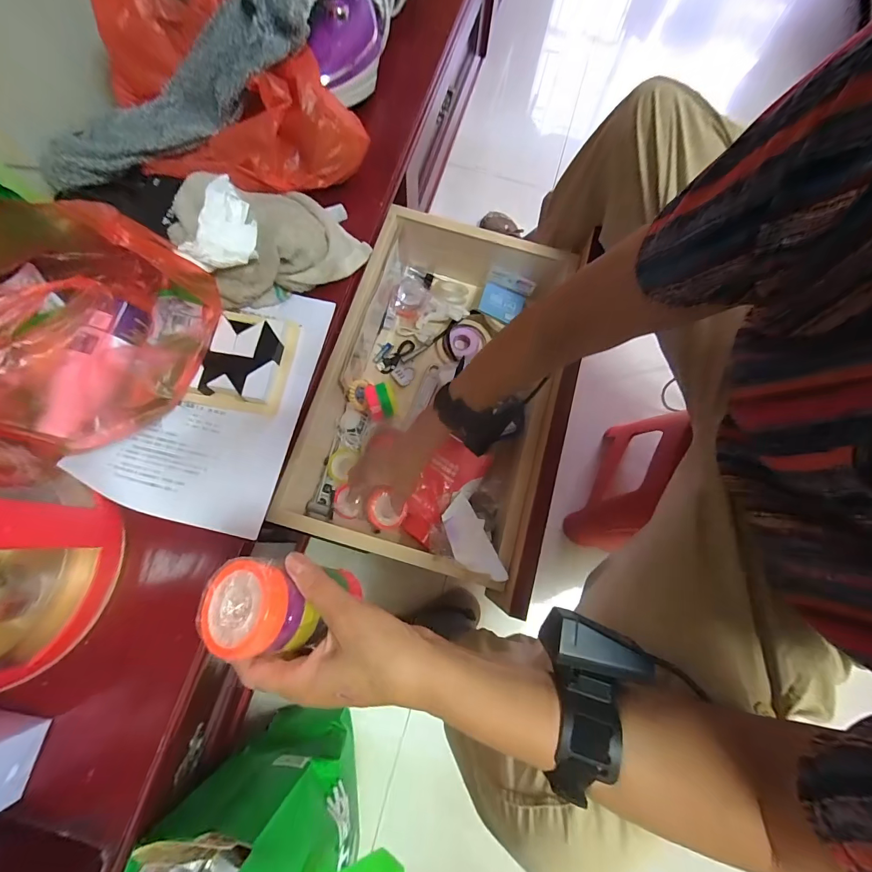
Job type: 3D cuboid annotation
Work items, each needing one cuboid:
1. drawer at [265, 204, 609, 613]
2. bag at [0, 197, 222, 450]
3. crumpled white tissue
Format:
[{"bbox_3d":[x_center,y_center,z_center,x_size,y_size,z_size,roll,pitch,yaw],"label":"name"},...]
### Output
[{"bbox_3d":[0.017,-0.075,0.619,0.354,0.148,0.527,18,75,3],"label":"drawer"},{"bbox_3d":[-0.367,-0.115,0.394,0.219,0.125,0.228,17,75,3],"label":"bag"},{"bbox_3d":[-0.234,-0.236,0.450,0.067,0.038,0.101,13,75,2],"label":"crumpled white tissue"}]

